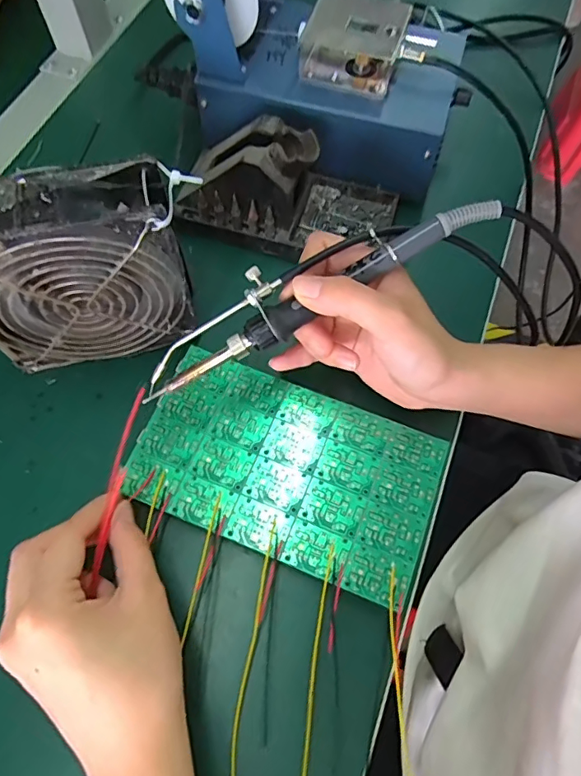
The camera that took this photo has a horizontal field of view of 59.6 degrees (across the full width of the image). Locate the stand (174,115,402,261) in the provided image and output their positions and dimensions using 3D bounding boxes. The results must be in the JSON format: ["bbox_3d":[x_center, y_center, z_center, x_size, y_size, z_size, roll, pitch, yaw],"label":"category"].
[{"bbox_3d":[-0.001,-0.145,0.363,0.152,0.068,0.073,14,67,5],"label":"stand"}]

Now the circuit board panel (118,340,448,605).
[{"bbox_3d":[-0.003,0.046,0.303,0.171,0.004,0.101,21,67,8],"label":"circuit board panel"}]

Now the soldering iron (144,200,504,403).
[{"bbox_3d":[0.009,-0.054,0.274,0.208,0.016,0.035,-27,69,5],"label":"soldering iron"}]

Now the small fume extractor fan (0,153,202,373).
[{"bbox_3d":[-0.120,-0.064,0.296,0.124,0.117,0.046,-14,67,-7],"label":"small fume extractor fan"}]

